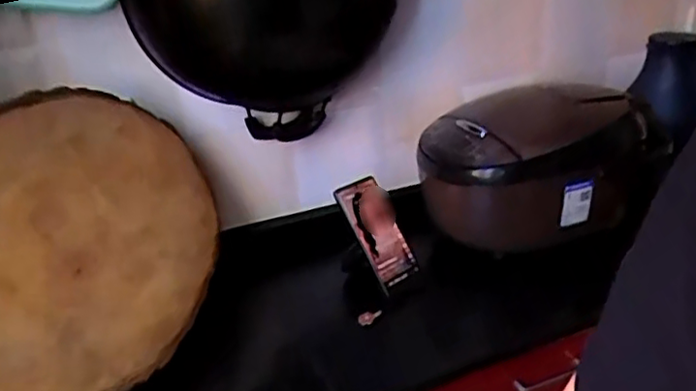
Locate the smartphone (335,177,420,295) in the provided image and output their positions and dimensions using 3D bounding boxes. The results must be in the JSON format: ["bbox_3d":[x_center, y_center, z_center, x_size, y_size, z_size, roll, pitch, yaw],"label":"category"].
[{"bbox_3d":[0.043,0.048,0.865,0.084,0.146,0.015,-23,-1,-44],"label":"smartphone"}]

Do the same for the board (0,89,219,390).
[{"bbox_3d":[-0.284,0.043,0.667,0.061,0.327,0.380,-16,42,36],"label":"board"}]

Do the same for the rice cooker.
[{"bbox_3d":[0.285,-0.051,0.924,0.340,0.165,0.206,-12,26,-16],"label":"rice cooker"}]

